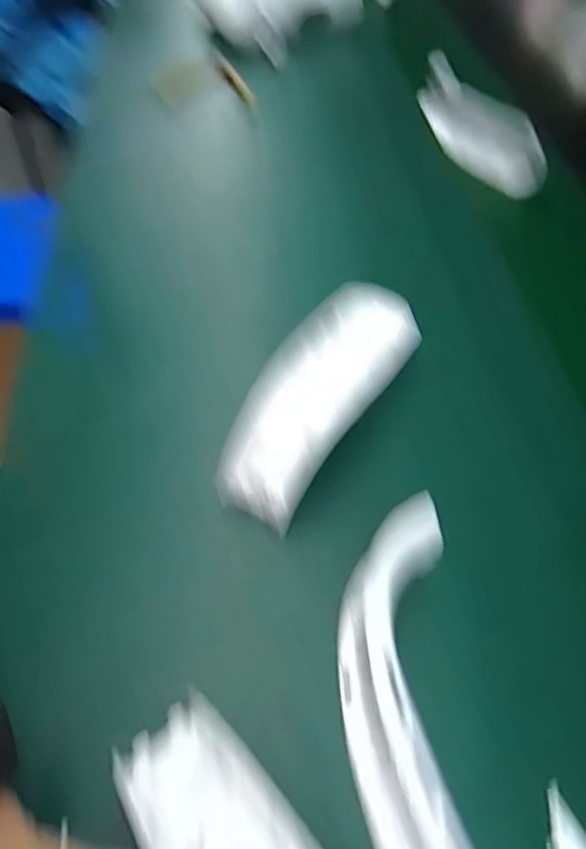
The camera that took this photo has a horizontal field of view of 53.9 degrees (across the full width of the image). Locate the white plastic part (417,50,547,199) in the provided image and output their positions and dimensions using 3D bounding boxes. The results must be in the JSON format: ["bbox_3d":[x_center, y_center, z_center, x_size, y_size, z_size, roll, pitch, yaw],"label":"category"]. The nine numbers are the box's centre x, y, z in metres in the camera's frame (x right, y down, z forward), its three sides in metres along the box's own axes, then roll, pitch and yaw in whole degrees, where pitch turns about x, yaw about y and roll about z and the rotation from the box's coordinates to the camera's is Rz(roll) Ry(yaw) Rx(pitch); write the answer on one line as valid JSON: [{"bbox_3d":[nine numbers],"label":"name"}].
[{"bbox_3d":[0.198,-0.319,0.627,0.031,0.071,0.197,-20,56,-19],"label":"white plastic part"}]

